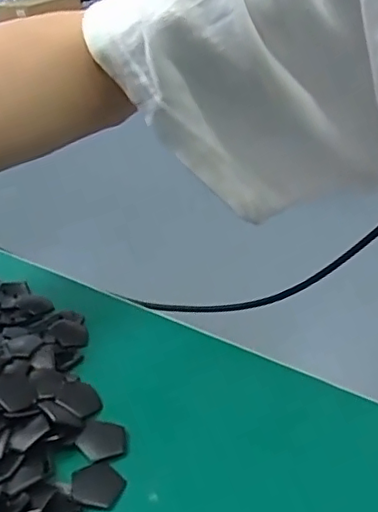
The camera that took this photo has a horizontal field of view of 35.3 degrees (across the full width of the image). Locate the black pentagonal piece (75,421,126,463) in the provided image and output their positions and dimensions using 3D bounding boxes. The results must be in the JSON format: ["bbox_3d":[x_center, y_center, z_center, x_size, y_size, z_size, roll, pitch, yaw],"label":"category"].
[{"bbox_3d":[-0.034,0.072,0.234,0.019,0.004,0.017,-14,32,-14],"label":"black pentagonal piece"}]

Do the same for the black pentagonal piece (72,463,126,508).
[{"bbox_3d":[-0.033,0.084,0.218,0.018,0.004,0.018,-15,32,-16],"label":"black pentagonal piece"}]

